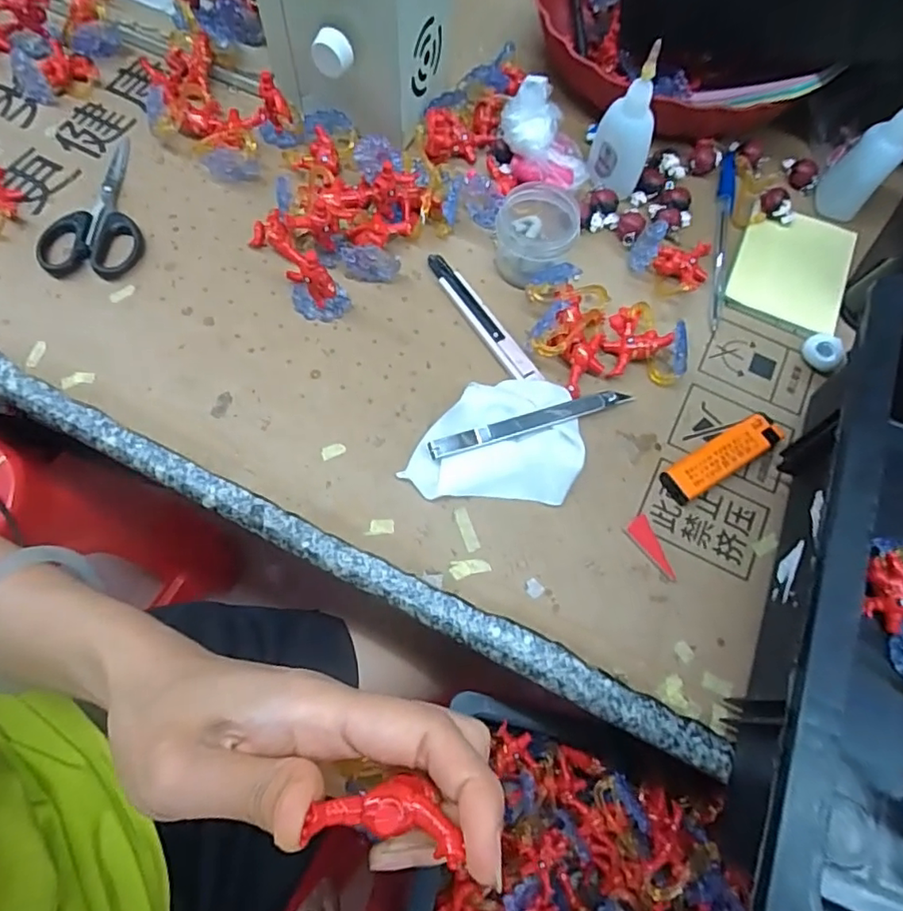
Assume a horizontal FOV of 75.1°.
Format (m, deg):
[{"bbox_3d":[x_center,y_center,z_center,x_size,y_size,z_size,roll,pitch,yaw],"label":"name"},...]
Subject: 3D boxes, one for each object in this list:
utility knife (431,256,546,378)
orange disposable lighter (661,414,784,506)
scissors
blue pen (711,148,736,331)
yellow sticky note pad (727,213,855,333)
[{"bbox_3d":[0.019,-0.091,0.388,0.017,0.012,0.117,-29,71,-12],"label":"utility knife"},{"bbox_3d":[0.167,0.001,0.361,0.082,0.014,0.023,-30,72,-12],"label":"orange disposable lighter"},{"bbox_3d":[-0.253,-0.177,0.413,0.064,0.008,0.132,-11,69,-6],"label":"scissors"},{"bbox_3d":[0.199,-0.159,0.428,0.013,0.010,0.157,11,68,3],"label":"blue pen"},{"bbox_3d":[0.242,-0.134,0.416,0.073,0.004,0.096,25,70,8],"label":"yellow sticky note pad"}]

